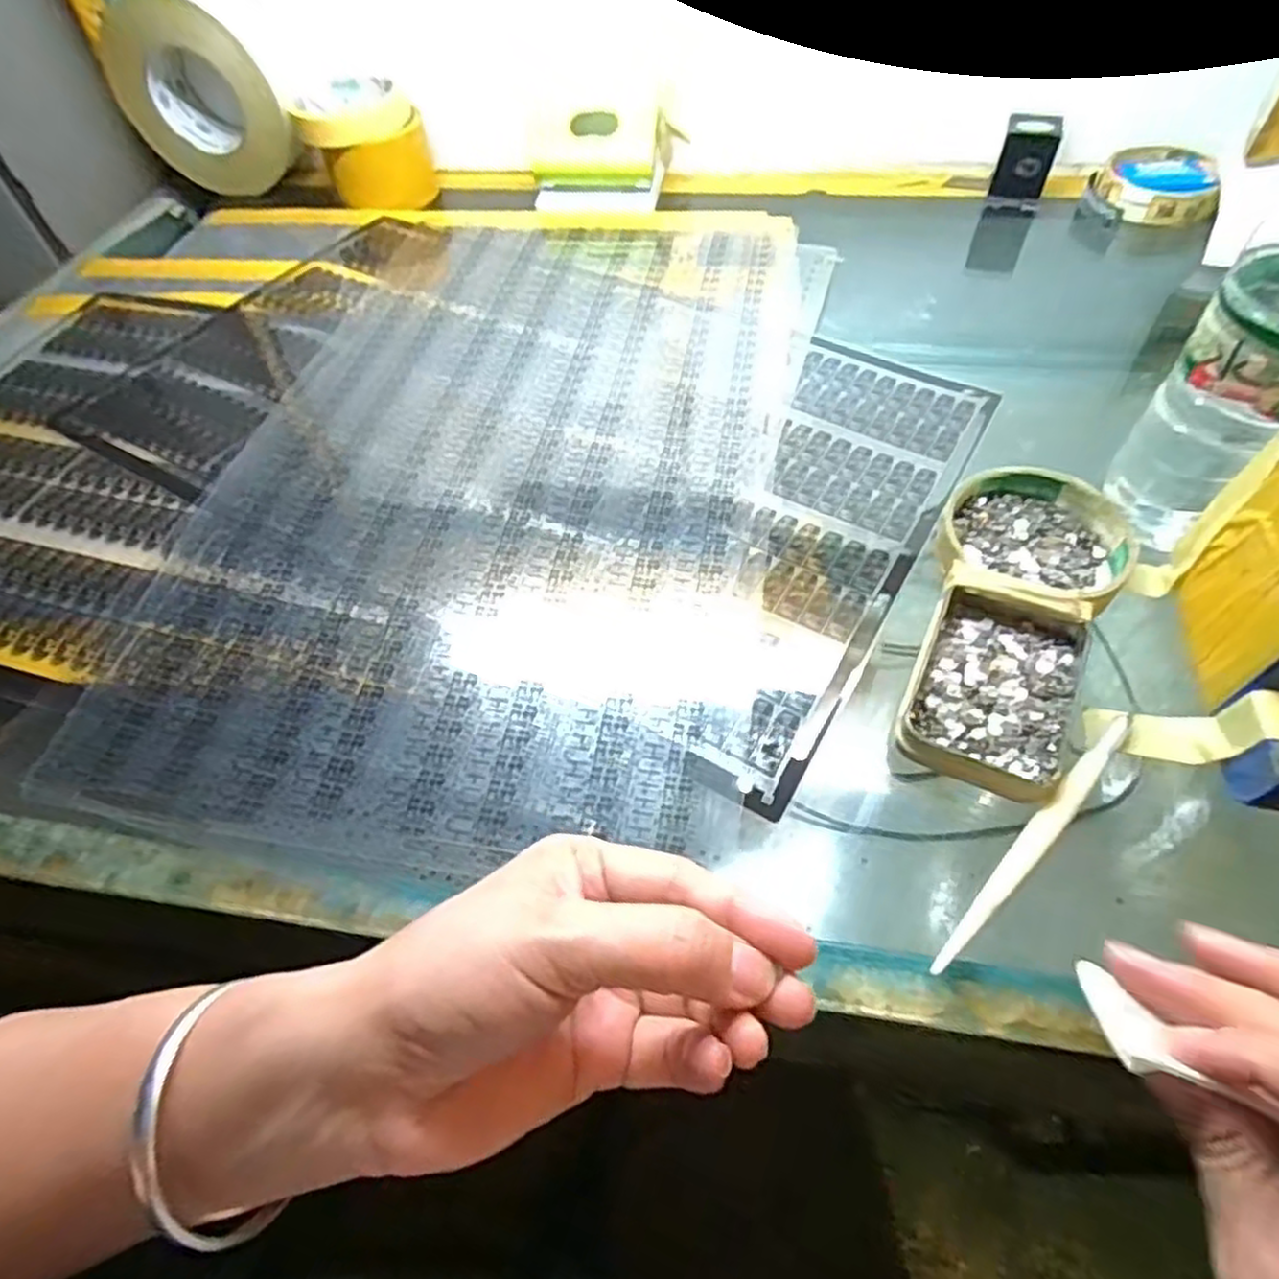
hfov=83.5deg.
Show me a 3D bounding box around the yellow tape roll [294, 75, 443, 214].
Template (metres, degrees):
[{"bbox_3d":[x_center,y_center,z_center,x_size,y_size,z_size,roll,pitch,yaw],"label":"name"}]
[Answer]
[{"bbox_3d":[-0.222,-0.405,0.586,0.096,0.064,0.097,-16,56,-8],"label":"yellow tape roll"}]

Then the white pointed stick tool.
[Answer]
[{"bbox_3d":[0.149,0.072,0.265,0.133,0.006,0.009,-39,60,-22],"label":"white pointed stick tool"}]

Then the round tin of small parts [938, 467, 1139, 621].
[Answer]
[{"bbox_3d":[0.189,-0.049,0.341,0.081,0.019,0.075,-2,54,3],"label":"round tin of small parts"}]

